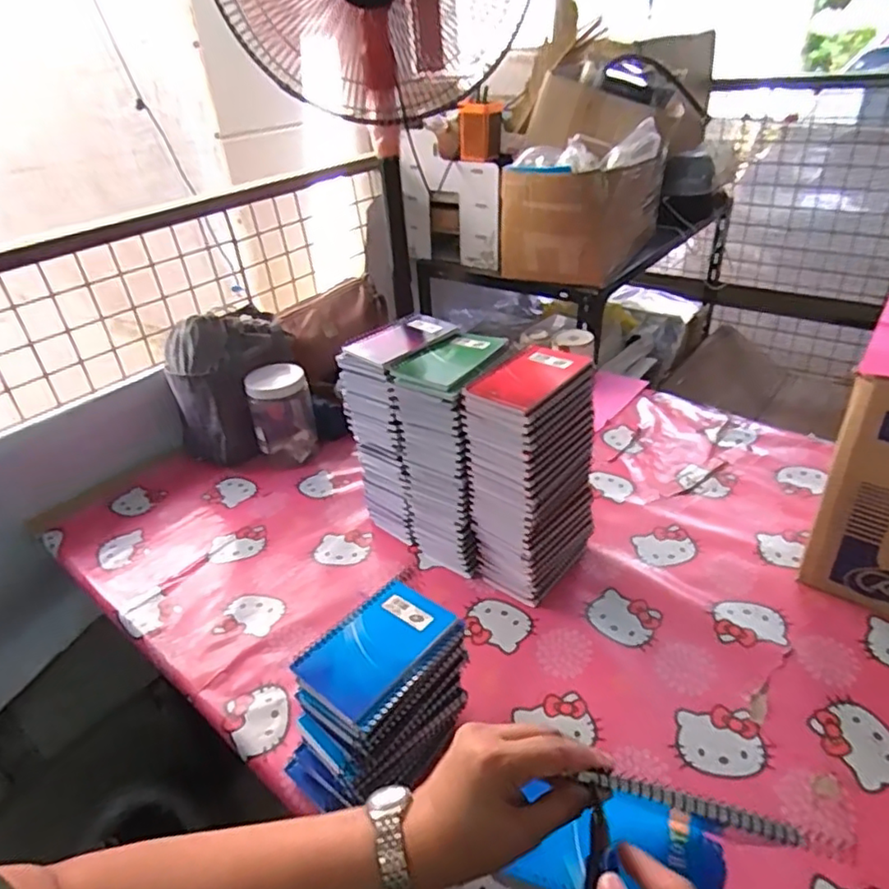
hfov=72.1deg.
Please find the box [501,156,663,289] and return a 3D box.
[{"bbox_3d":[0.293,-0.489,1.290,0.236,0.208,0.330,17,39,31],"label":"box"}]

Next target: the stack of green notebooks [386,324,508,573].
[{"bbox_3d":[0.014,0.016,0.796,0.108,0.281,0.125,17,39,30],"label":"stack of green notebooks"}]

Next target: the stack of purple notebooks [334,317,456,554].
[{"bbox_3d":[-0.047,-0.021,0.854,0.112,0.295,0.138,24,43,37],"label":"stack of purple notebooks"}]

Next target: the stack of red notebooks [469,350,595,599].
[{"bbox_3d":[0.105,0.044,0.731,0.090,0.281,0.129,25,43,38],"label":"stack of red notebooks"}]

